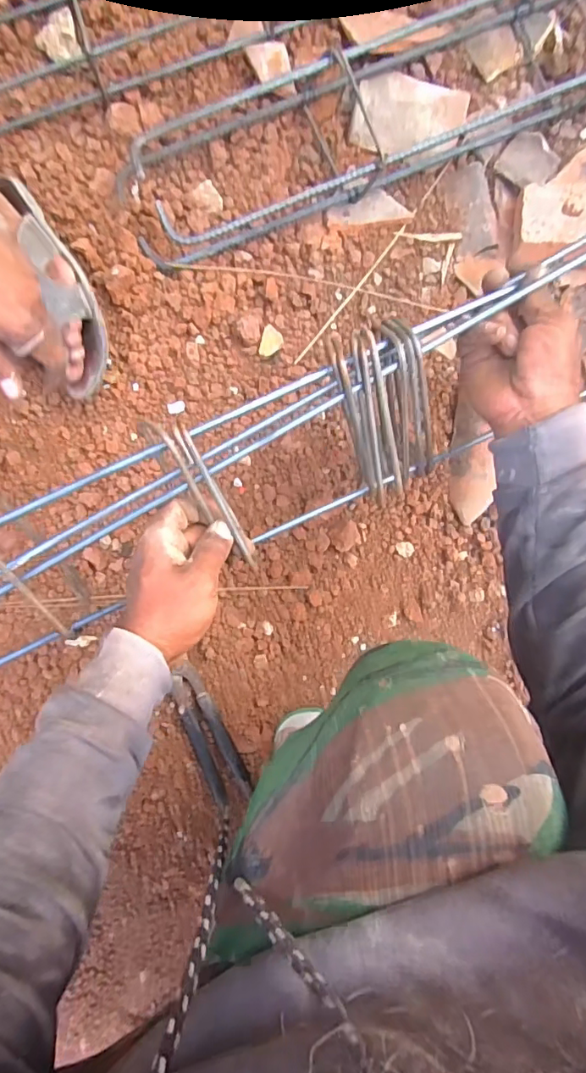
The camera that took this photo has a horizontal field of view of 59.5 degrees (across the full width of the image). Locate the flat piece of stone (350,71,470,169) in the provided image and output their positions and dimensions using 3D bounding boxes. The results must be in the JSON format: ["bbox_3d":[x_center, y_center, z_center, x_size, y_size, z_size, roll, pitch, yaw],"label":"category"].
[{"bbox_3d":[0.146,-0.526,0.643,0.131,0.008,0.107,20,88,-1],"label":"flat piece of stone"}]

